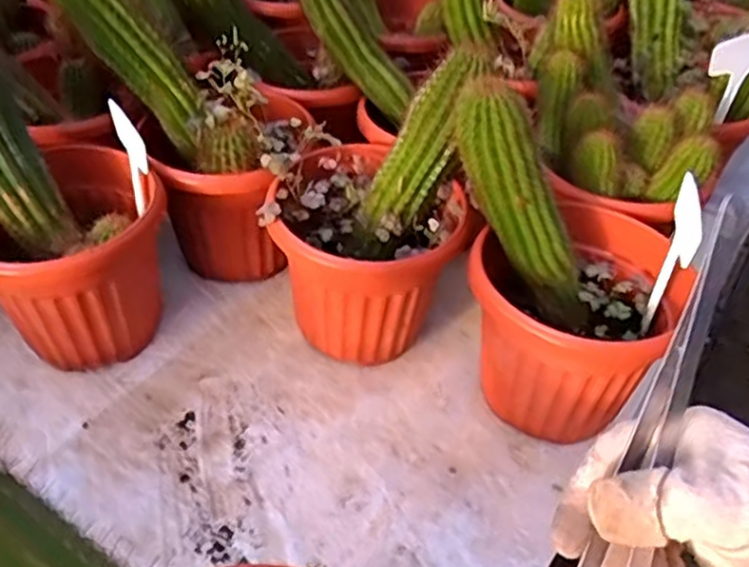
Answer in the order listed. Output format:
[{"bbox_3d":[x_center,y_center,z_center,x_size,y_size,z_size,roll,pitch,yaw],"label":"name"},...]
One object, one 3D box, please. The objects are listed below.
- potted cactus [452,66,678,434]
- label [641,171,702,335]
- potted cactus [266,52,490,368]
[{"bbox_3d":[0.159,-0.005,0.612,0.213,0.287,0.178,22,46,19],"label":"potted cactus"},{"bbox_3d":[0.246,-0.013,0.586,0.011,0.152,0.071,8,47,5],"label":"label"},{"bbox_3d":[-0.001,-0.056,0.671,0.192,0.269,0.170,-1,43,-5],"label":"potted cactus"}]

